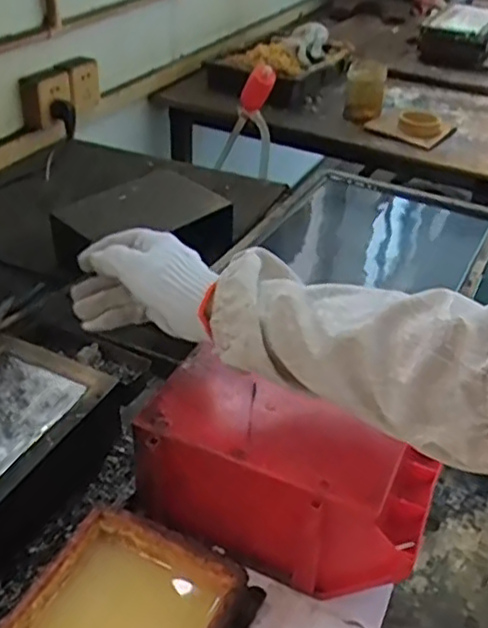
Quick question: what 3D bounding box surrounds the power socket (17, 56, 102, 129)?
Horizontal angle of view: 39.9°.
[{"bbox_3d":[-0.345,-0.421,1.277,0.045,0.094,0.199,16,39,18],"label":"power socket"}]

